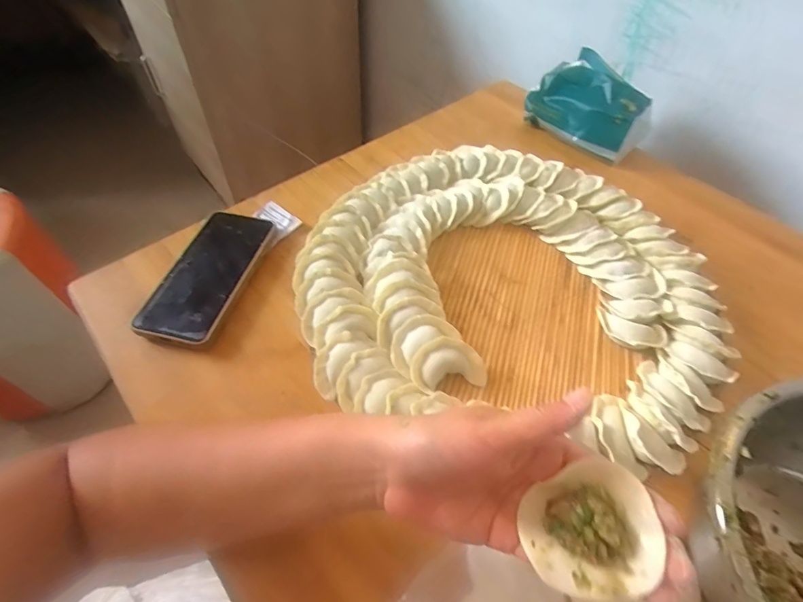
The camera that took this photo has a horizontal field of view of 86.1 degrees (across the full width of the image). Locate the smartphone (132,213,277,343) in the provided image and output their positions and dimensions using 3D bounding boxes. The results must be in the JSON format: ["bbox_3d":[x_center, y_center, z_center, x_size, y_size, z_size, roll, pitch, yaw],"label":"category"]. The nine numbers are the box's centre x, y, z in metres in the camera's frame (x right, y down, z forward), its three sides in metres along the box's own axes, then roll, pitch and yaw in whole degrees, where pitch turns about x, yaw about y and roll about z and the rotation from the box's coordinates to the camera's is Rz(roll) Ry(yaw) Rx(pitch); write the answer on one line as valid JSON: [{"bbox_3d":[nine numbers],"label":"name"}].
[{"bbox_3d":[-0.196,-0.030,0.439,0.077,0.018,0.167,12,54,6],"label":"smartphone"}]

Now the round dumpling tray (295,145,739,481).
[{"bbox_3d":[0.104,-0.027,0.435,0.399,0.037,0.369,1,54,-1],"label":"round dumpling tray"}]

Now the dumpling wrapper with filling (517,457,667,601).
[{"bbox_3d":[0.092,0.112,0.211,0.058,0.022,0.057,1,54,-1],"label":"dumpling wrapper with filling"}]

